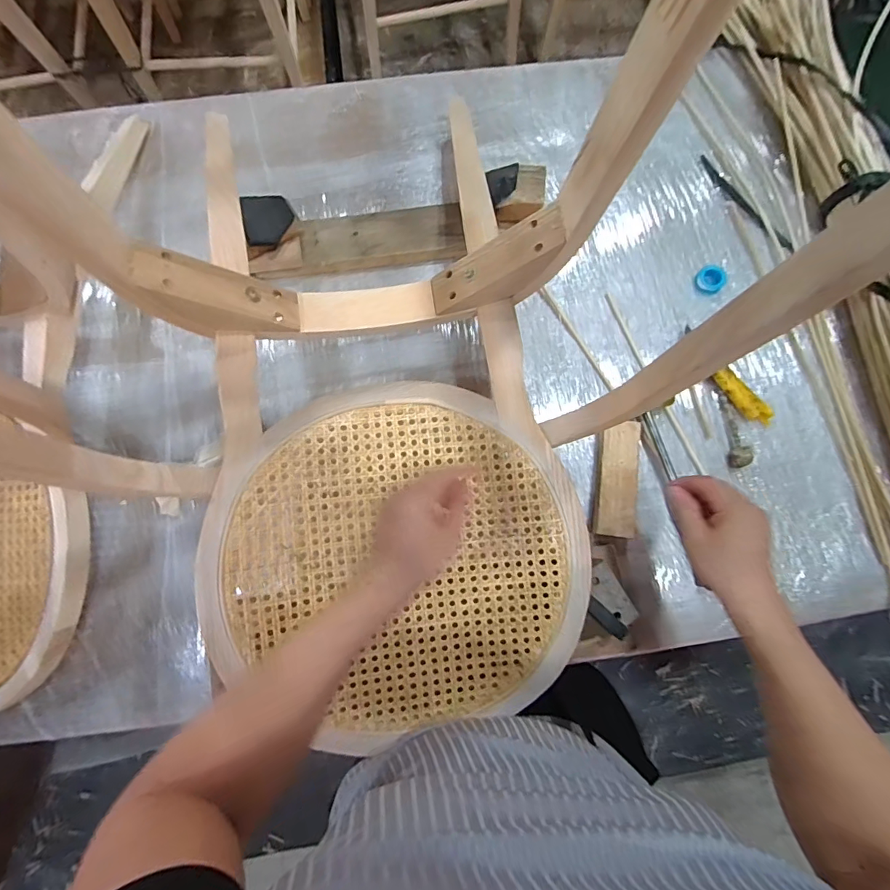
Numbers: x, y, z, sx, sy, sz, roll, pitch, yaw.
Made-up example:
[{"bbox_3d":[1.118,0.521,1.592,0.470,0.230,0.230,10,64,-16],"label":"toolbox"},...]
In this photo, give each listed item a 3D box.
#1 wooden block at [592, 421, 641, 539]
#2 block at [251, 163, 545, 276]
[{"bbox_3d":[0.240,0.046,0.647,0.054,0.024,0.158,9,77,2],"label":"wooden block"},{"bbox_3d":[-0.075,-0.346,0.712,0.446,0.093,0.096,-6,77,-1],"label":"block"}]

